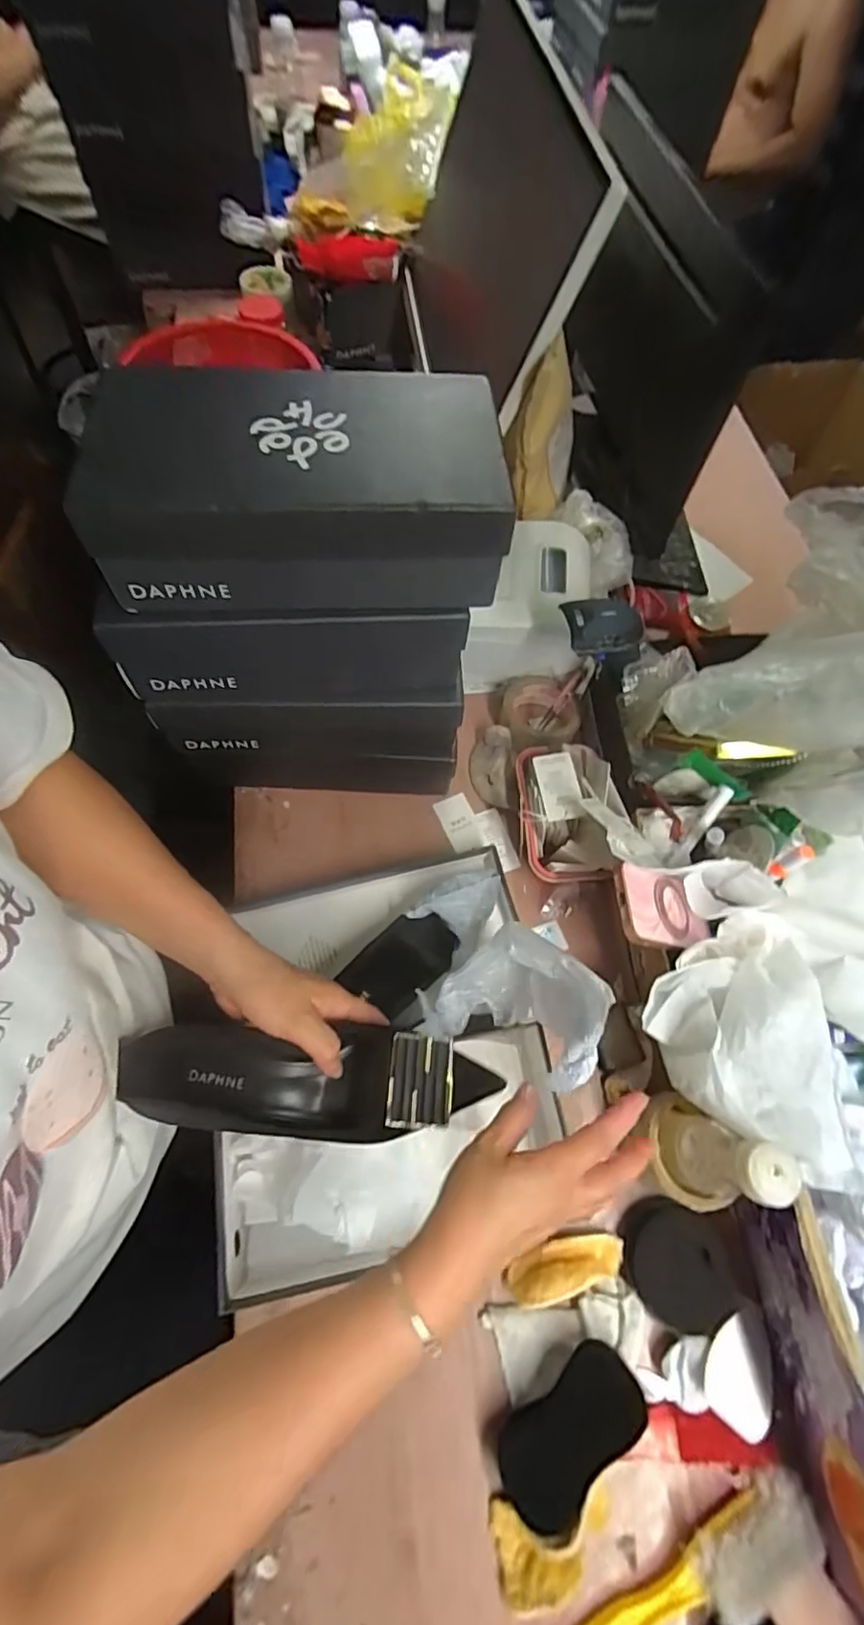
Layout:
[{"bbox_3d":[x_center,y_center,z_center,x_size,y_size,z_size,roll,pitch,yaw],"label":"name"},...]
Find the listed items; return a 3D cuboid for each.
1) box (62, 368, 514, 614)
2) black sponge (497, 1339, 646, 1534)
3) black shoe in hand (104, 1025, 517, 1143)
[{"bbox_3d":[-0.098,-0.255,0.450,0.296,0.101,0.156,-3,66,-4],"label":"box"},{"bbox_3d":[0.112,0.495,0.461,0.126,0.019,0.067,-38,28,-15],"label":"black sponge"},{"bbox_3d":[-0.085,0.196,0.418,0.247,0.080,0.073,3,66,-3],"label":"black shoe in hand"}]

